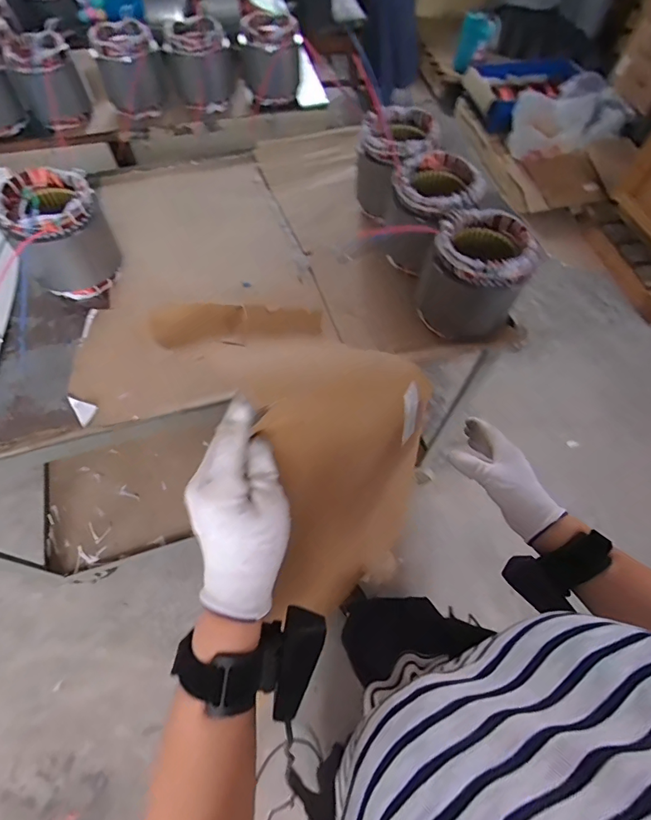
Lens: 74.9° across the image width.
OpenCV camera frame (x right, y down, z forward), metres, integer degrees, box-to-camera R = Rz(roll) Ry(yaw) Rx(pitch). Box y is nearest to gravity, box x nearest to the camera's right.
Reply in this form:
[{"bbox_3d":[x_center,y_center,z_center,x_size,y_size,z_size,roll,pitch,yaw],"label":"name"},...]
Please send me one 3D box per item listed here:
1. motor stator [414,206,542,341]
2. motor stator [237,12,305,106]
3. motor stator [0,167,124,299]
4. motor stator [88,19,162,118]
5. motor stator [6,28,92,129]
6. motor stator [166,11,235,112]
[{"bbox_3d":[0.240,-0.214,0.684,0.140,0.163,0.134,0,60,-1],"label":"motor stator"},{"bbox_3d":[-0.145,-0.949,1.147,0.157,0.158,0.157,-4,60,-3],"label":"motor stator"},{"bbox_3d":[-0.452,-0.298,0.733,0.150,0.175,0.132,-36,67,-19],"label":"motor stator"},{"bbox_3d":[-0.521,-0.914,1.140,0.164,0.160,0.146,-18,62,-11],"label":"motor stator"},{"bbox_3d":[-0.717,-0.860,1.101,0.151,0.150,0.162,-32,65,-18],"label":"motor stator"},{"bbox_3d":[-0.327,-0.915,1.123,0.156,0.158,0.170,-13,61,-8],"label":"motor stator"}]

